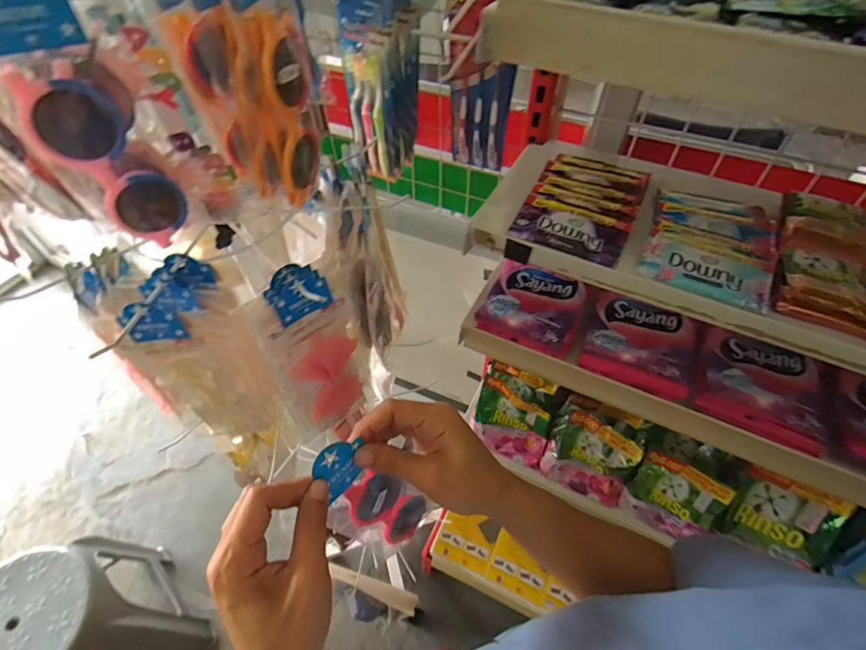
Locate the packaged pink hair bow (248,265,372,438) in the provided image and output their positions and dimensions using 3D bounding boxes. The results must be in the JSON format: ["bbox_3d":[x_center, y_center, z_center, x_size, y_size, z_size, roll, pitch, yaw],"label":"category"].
[{"bbox_3d":[-0.114,0.031,0.440,0.080,0.214,0.037,-37,61,-26],"label":"packaged pink hair bow"}]

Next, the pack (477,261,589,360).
[{"bbox_3d":[0.132,-0.028,0.580,0.121,0.030,0.118,19,54,13],"label":"pack"}]

